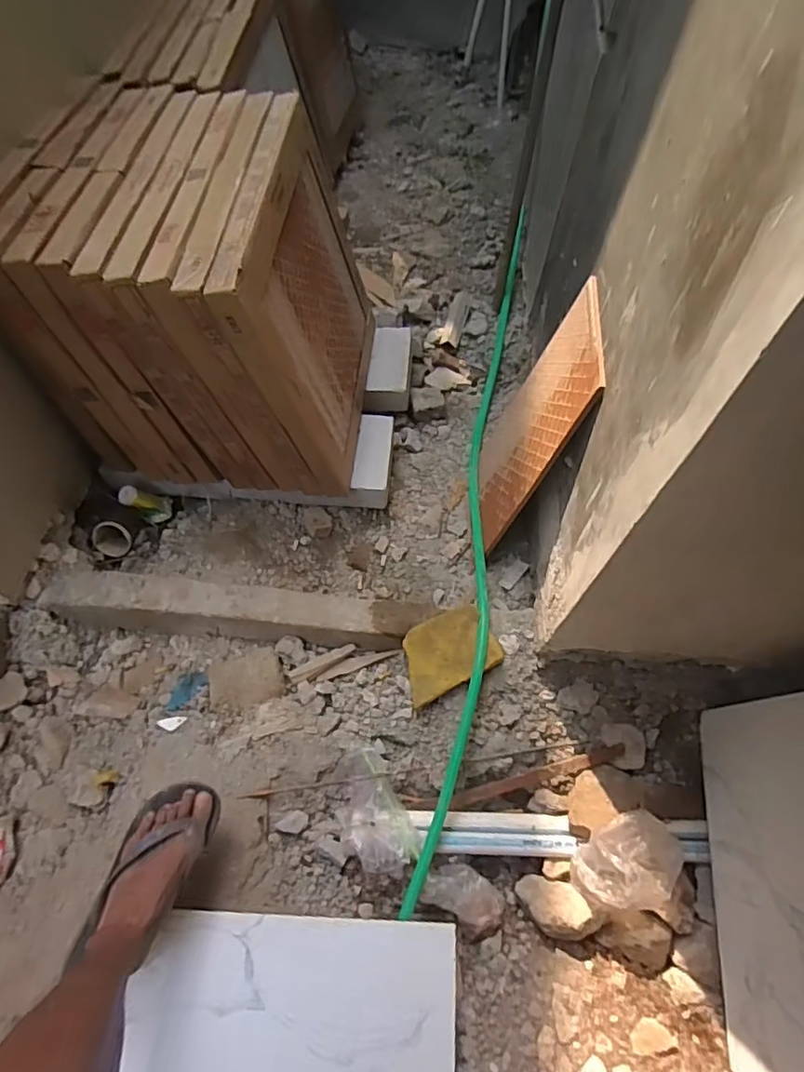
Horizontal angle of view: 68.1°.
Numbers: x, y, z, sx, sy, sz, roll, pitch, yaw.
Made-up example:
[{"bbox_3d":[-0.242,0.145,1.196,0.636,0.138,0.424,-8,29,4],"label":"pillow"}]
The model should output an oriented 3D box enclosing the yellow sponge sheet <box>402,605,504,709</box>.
[{"bbox_3d":[0.076,0.204,1.050,0.170,0.027,0.121,-30,87,3],"label":"yellow sponge sheet"}]

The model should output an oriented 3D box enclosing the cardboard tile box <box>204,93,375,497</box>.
[{"bbox_3d":[-0.166,-0.405,1.105,0.053,0.509,0.497,-1,62,15],"label":"cardboard tile box"}]

